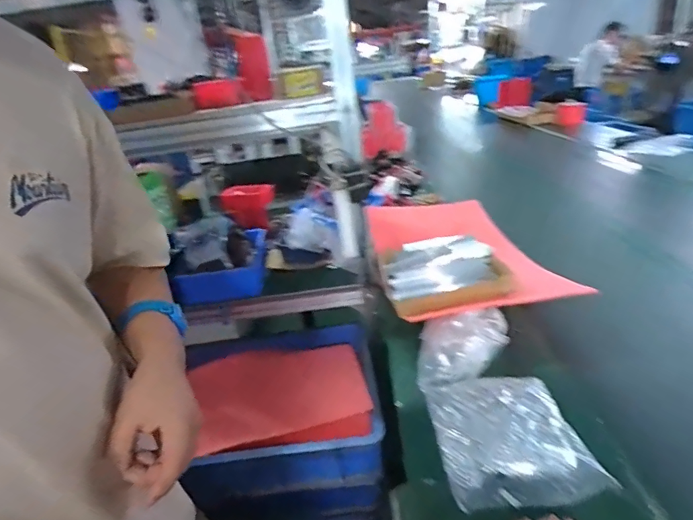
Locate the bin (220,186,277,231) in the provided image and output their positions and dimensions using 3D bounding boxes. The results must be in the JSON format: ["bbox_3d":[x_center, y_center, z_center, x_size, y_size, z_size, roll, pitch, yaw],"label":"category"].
[{"bbox_3d":[-0.331,-0.183,1.534,0.170,0.146,0.155,-5,24,5],"label":"bin"}]

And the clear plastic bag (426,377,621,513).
[{"bbox_3d":[0.222,0.241,0.616,0.180,0.044,0.213,-7,24,1],"label":"clear plastic bag"}]

